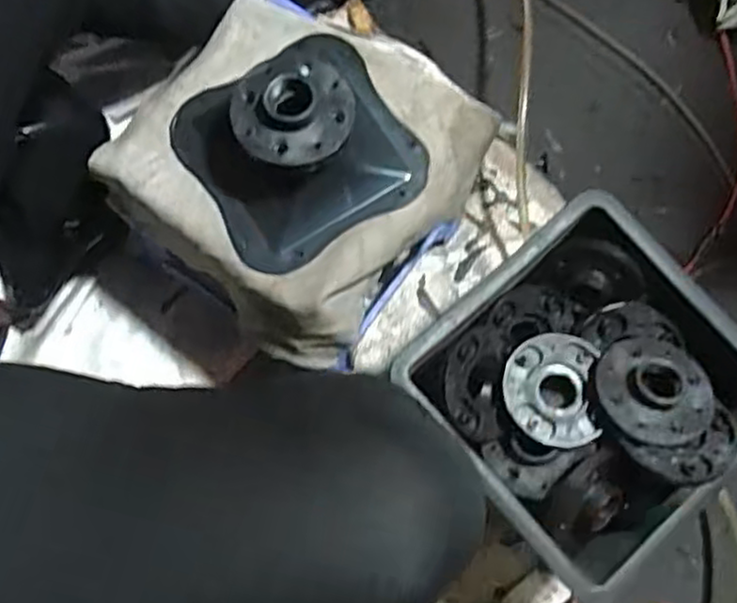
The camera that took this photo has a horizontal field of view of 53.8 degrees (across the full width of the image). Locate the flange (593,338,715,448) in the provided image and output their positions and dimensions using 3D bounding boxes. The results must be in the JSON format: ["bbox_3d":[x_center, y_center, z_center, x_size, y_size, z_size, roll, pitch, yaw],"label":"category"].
[{"bbox_3d":[0.239,0.070,0.601,0.092,0.026,0.092,-1,60,1],"label":"flange"}]

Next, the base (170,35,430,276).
[{"bbox_3d":[-0.061,-0.139,0.599,0.176,0.096,0.176,-31,79,-8],"label":"base"}]

